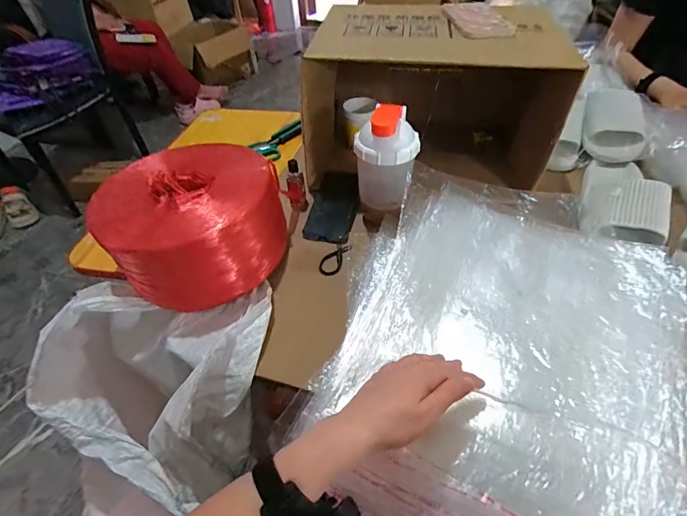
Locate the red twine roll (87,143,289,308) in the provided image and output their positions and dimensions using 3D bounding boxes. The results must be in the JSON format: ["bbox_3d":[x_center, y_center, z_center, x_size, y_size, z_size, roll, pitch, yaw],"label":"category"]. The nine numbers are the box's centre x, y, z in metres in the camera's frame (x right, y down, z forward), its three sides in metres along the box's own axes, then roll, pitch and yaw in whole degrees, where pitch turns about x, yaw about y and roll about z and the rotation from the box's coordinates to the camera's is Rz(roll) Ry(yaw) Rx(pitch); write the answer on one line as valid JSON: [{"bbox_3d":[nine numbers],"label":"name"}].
[{"bbox_3d":[-0.228,-0.059,0.612,0.255,0.134,0.258,-2,46,2],"label":"red twine roll"}]

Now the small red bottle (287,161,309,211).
[{"bbox_3d":[-0.086,-0.136,0.703,0.032,0.087,0.026,-10,46,-5],"label":"small red bottle"}]

